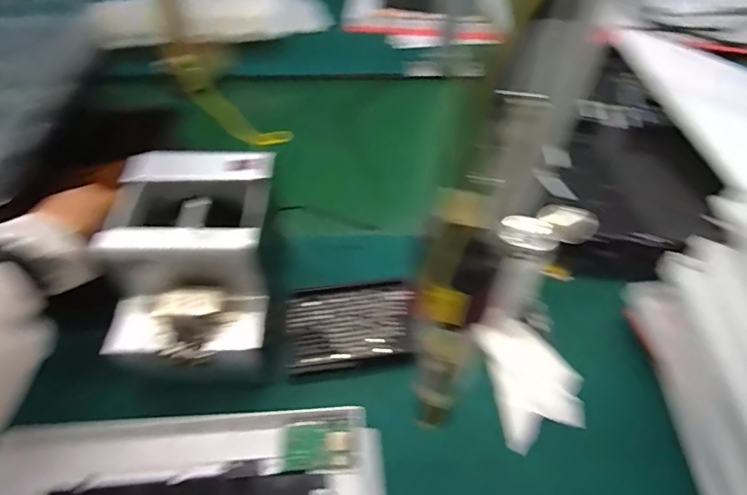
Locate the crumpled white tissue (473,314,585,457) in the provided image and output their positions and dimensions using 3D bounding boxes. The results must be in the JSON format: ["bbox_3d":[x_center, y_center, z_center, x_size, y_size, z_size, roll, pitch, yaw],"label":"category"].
[{"bbox_3d":[0.154,0.124,0.447,0.087,0.022,0.118,-8,54,-11],"label":"crumpled white tissue"}]

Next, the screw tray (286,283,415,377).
[{"bbox_3d":[-0.022,0.079,0.482,0.132,0.017,0.087,-5,54,-8],"label":"screw tray"}]

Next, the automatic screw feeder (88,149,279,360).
[{"bbox_3d":[-0.166,0.000,0.420,0.138,0.080,0.177,1,53,-4],"label":"automatic screw feeder"}]

